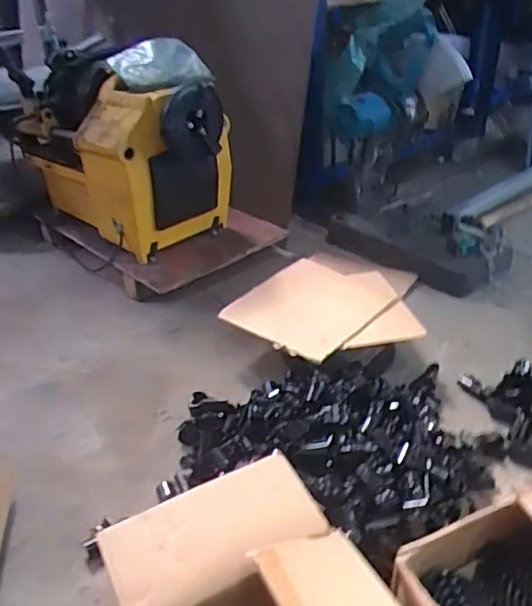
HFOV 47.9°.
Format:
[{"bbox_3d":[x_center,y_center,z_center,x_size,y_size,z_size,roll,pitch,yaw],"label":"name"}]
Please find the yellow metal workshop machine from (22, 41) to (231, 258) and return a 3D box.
[{"bbox_3d":[-0.343,-0.405,1.524,0.507,0.413,0.287,26,42,36],"label":"yellow metal workshop machine"}]

